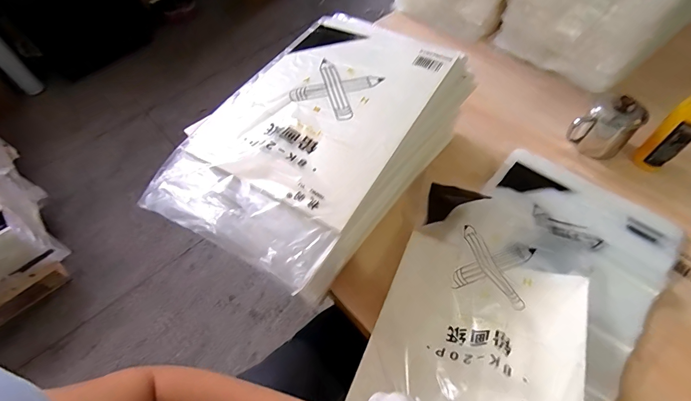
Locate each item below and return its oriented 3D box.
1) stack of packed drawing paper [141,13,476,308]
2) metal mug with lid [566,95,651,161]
[{"bbox_3d":[-0.035,-0.082,0.585,0.282,0.173,0.460,29,63,21],"label":"stack of packed drawing paper"},{"bbox_3d":[0.483,-0.136,0.667,0.092,0.116,0.089,-38,62,-19],"label":"metal mug with lid"}]

